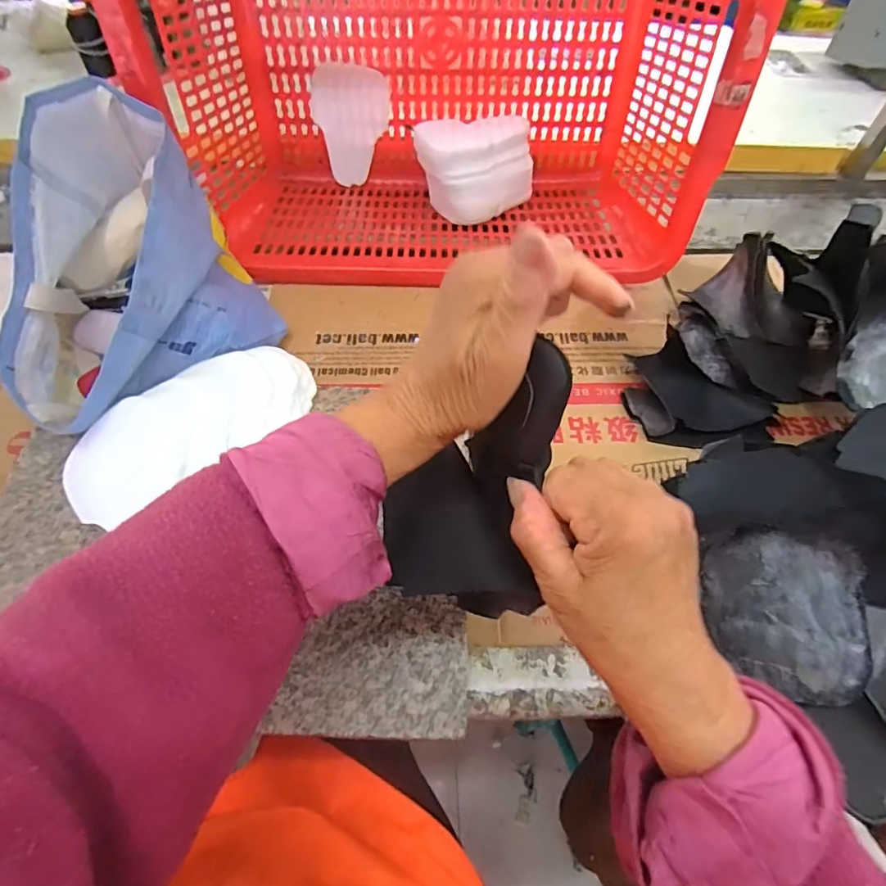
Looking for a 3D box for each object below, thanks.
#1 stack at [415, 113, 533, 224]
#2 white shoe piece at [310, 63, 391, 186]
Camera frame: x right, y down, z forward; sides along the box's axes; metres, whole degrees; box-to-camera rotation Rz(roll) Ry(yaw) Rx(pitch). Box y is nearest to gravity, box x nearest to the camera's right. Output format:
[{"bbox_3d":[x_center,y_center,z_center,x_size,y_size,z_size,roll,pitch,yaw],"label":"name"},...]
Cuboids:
[{"bbox_3d":[0.051,-0.370,0.682,0.169,0.094,0.107,-31,62,-21],"label":"stack"},{"bbox_3d":[-0.128,-0.434,0.705,0.099,0.139,0.005,8,39,-7],"label":"white shoe piece"}]

